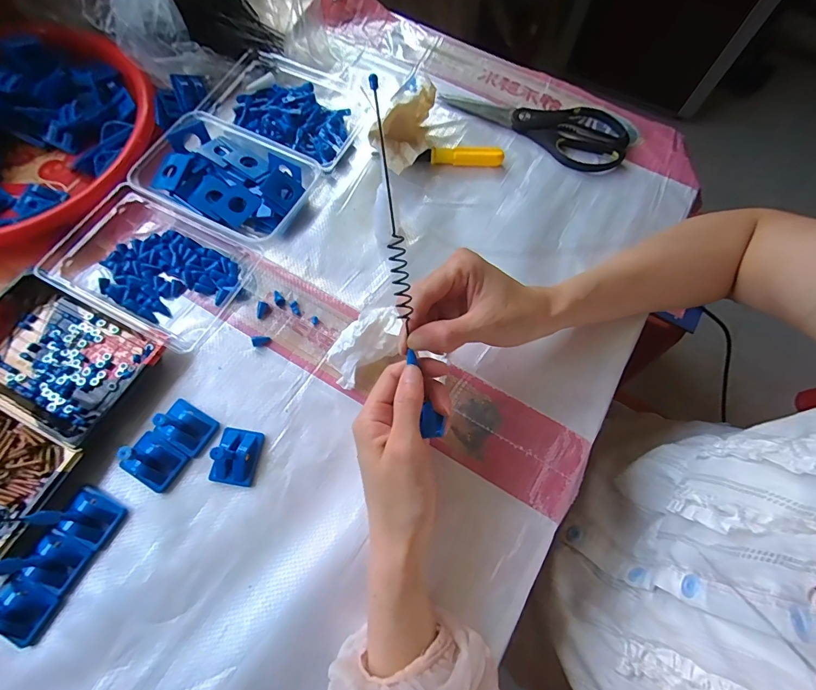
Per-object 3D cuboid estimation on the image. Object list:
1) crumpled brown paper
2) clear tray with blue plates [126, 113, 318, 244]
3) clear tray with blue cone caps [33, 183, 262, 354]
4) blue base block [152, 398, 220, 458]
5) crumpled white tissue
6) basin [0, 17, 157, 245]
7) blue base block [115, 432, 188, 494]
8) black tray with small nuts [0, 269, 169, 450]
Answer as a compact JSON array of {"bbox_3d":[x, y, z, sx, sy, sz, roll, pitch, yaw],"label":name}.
[{"bbox_3d":[-0.008,-0.227,0.430,0.058,0.056,0.096,12,69,3],"label":"crumpled brown paper"},{"bbox_3d":[-0.186,-0.168,0.415,0.153,0.035,0.112,26,71,9],"label":"clear tray with blue plates"},{"bbox_3d":[-0.250,-0.081,0.385,0.176,0.030,0.119,25,71,8],"label":"clear tray with blue cone caps"},{"bbox_3d":[-0.186,0.064,0.326,0.040,0.044,0.033,30,71,10],"label":"blue base block"},{"bbox_3d":[-0.036,-0.002,0.358,0.044,0.036,0.081,40,73,13],"label":"crumpled white tissue"},{"bbox_3d":[-0.426,-0.230,0.421,0.285,0.062,0.276,0,69,-1],"label":"basin"},{"bbox_3d":[-0.206,0.090,0.314,0.038,0.043,0.035,30,71,10],"label":"blue base block"},{"bbox_3d":[-0.308,0.008,0.352,0.167,0.025,0.102,25,71,8],"label":"black tray with small nuts"}]

